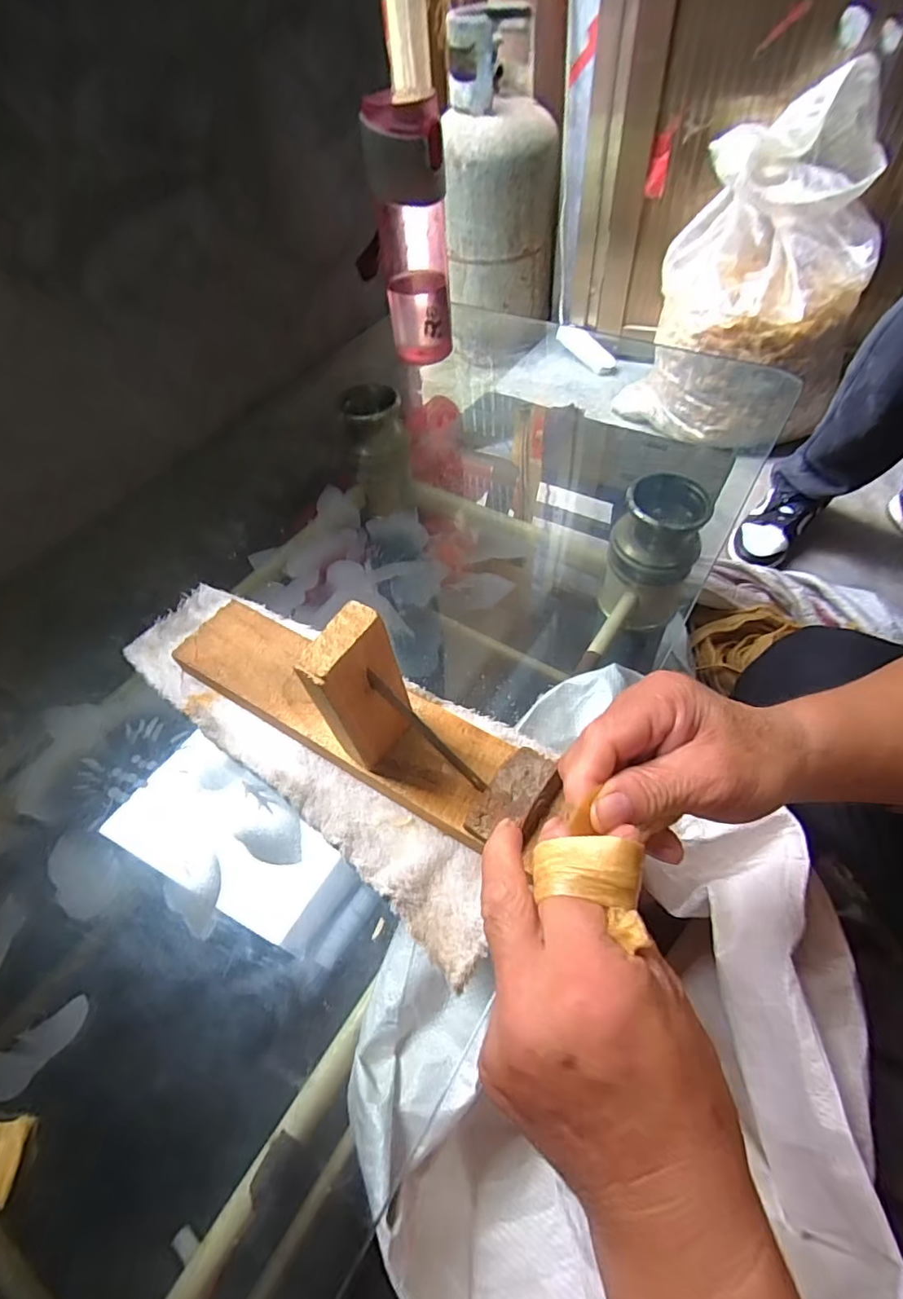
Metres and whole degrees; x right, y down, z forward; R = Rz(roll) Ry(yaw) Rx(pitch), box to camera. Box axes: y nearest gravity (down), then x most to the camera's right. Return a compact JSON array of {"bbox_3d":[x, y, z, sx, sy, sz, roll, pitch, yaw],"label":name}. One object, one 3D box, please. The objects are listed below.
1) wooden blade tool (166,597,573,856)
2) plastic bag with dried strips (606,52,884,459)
[{"bbox_3d":[-0.065,0.009,0.319,0.258,0.119,0.067,23,58,24],"label":"wooden blade tool"},{"bbox_3d":[0.621,-0.733,1.135,0.388,0.488,0.368,27,59,22],"label":"plastic bag with dried strips"}]

